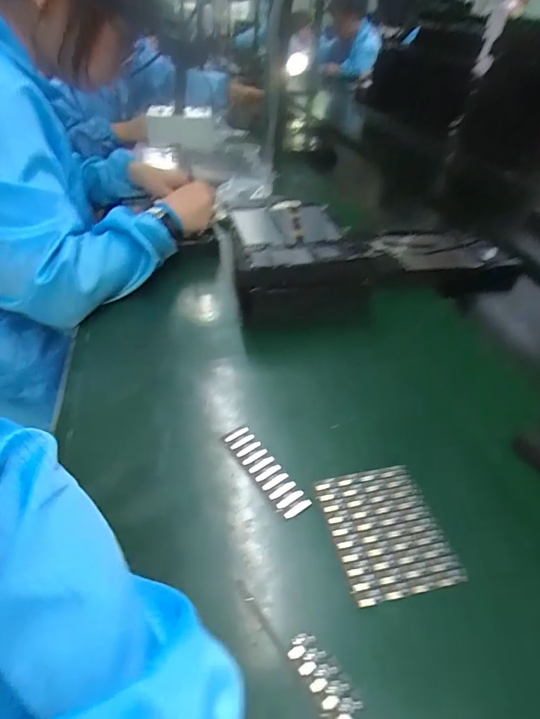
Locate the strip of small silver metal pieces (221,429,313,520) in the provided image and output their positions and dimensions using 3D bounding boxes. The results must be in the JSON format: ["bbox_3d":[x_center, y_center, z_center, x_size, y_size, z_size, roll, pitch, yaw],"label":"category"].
[{"bbox_3d":[-0.005,0.092,0.357,0.024,0.005,0.095,-23,45,-28],"label":"strip of small silver metal pieces"}]

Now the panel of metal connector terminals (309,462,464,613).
[{"bbox_3d":[0.088,0.129,0.322,0.083,0.004,0.096,-7,39,-11],"label":"panel of metal connector terminals"}]

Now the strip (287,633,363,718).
[{"bbox_3d":[0.031,0.187,0.249,0.019,0.004,0.049,-24,45,-29],"label":"strip"}]

